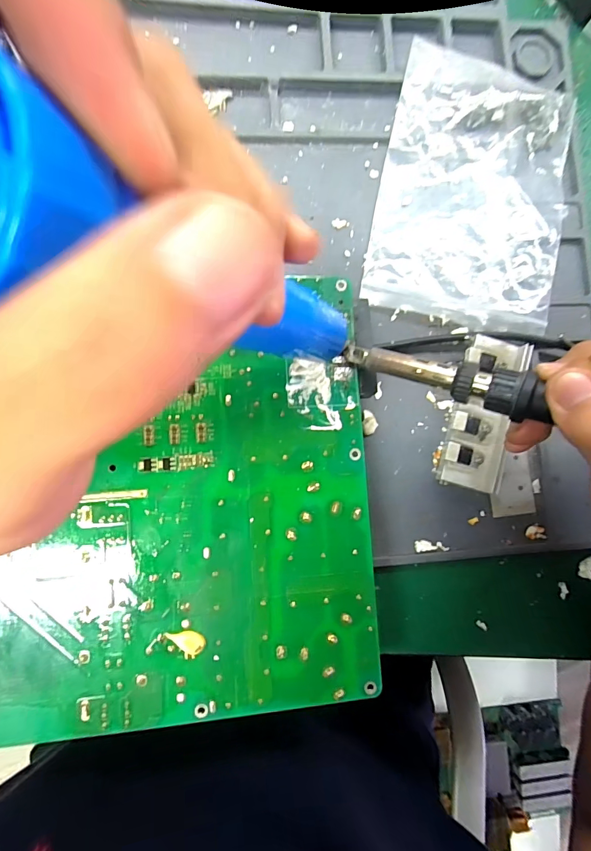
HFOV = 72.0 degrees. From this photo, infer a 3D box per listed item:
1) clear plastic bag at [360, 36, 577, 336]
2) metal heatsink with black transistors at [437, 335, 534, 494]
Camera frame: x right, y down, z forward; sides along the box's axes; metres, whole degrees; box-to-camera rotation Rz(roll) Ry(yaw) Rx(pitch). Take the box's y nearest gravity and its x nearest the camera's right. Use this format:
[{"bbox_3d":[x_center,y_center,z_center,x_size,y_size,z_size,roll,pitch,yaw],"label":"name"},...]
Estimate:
[{"bbox_3d":[0.116,-0.151,0.260,0.120,0.013,0.171,12,85,-5],"label":"clear plastic bag"},{"bbox_3d":[0.107,-0.008,0.242,0.035,0.023,0.090,18,84,-4],"label":"metal heatsink with black transistors"}]

